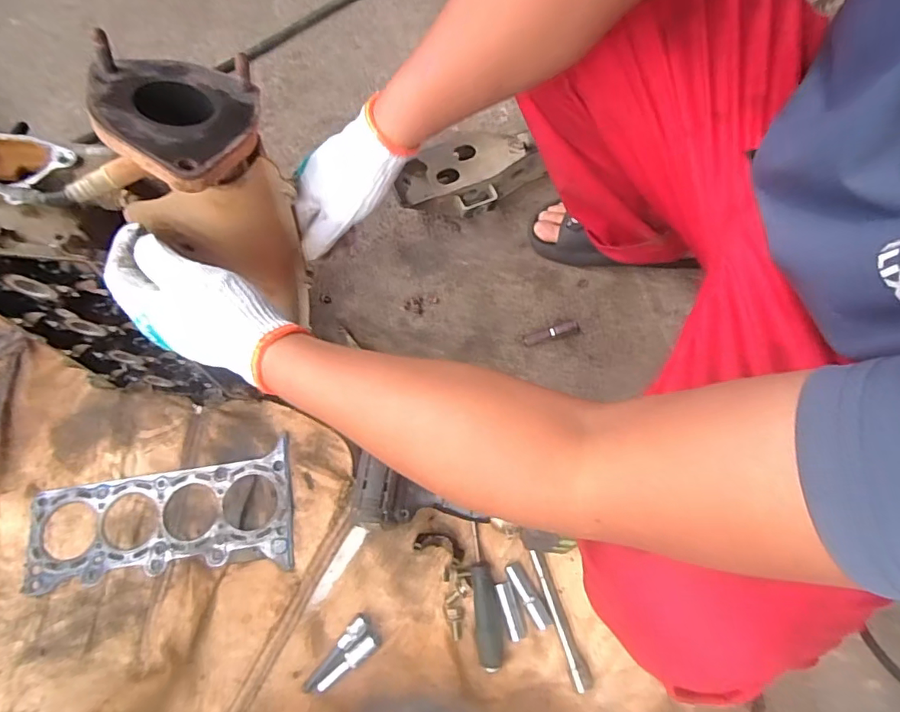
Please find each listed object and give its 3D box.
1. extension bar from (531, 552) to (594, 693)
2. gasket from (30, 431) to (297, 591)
[{"bbox_3d":[0.130,0.315,0.590,0.019,0.020,0.154,-19,72,-7],"label":"extension bar"},{"bbox_3d":[-0.365,0.207,0.620,0.320,0.007,0.139,-8,73,-4],"label":"gasket"}]

